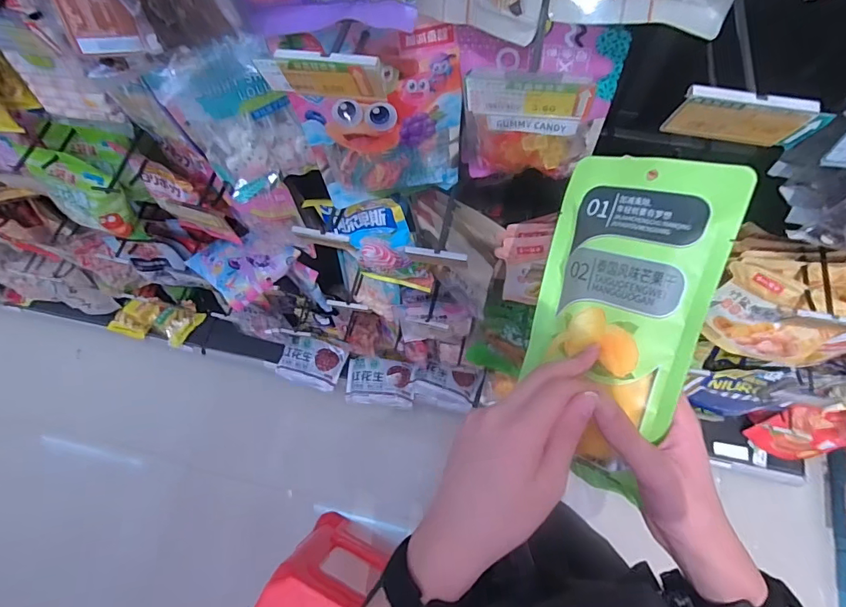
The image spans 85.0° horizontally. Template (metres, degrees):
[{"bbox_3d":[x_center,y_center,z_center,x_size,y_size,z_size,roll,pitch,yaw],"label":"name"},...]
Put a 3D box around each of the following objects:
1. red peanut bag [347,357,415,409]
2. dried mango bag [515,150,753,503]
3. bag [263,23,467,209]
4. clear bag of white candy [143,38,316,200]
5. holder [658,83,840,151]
[{"bbox_3d":[-0.128,0.234,1.371,0.201,0.054,0.140,2,69,4],"label":"red peanut bag"},{"bbox_3d":[0.141,0.014,0.347,0.120,0.015,0.241,19,101,39],"label":"dried mango bag"},{"bbox_3d":[-0.043,-0.189,0.501,0.166,0.239,0.026,-6,68,0],"label":"bag"},{"bbox_3d":[-0.205,-0.201,0.528,0.123,0.208,0.028,-18,69,-4],"label":"clear bag of white candy"},{"bbox_3d":[0.217,-0.126,0.311,0.091,0.043,0.013,8,69,6],"label":"holder"}]

